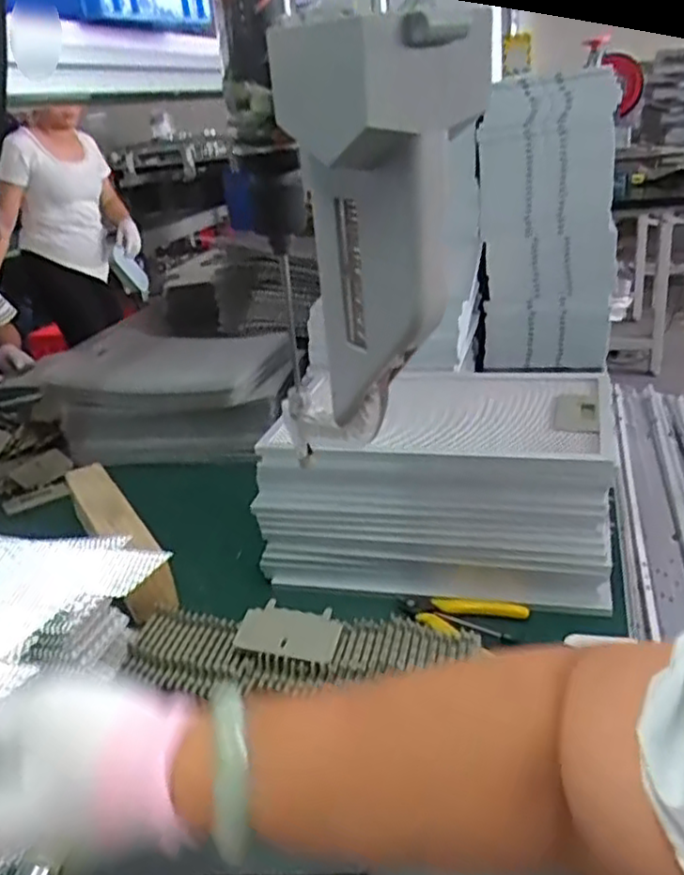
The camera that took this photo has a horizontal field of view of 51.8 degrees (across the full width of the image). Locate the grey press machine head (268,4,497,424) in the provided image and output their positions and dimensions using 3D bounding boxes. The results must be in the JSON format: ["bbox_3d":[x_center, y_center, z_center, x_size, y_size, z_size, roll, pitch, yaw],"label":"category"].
[{"bbox_3d":[0.011,-0.082,0.285,0.052,0.163,0.082,-17,49,-21],"label":"grey press machine head"}]

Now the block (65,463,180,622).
[{"bbox_3d":[-0.256,0.106,0.805,0.059,0.054,0.281,-20,27,-26],"label":"block"}]

